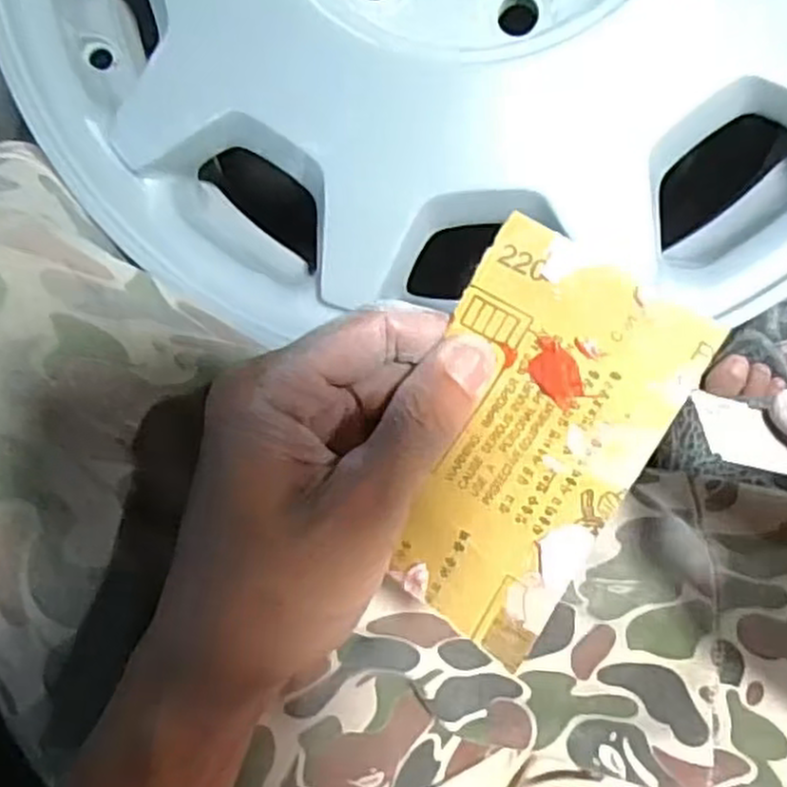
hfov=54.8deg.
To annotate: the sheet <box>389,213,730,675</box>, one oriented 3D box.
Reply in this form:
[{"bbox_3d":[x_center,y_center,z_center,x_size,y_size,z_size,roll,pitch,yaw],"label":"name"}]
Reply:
[{"bbox_3d":[0.038,0.011,0.220,0.067,0.018,0.112,30,84,14],"label":"sheet"}]

